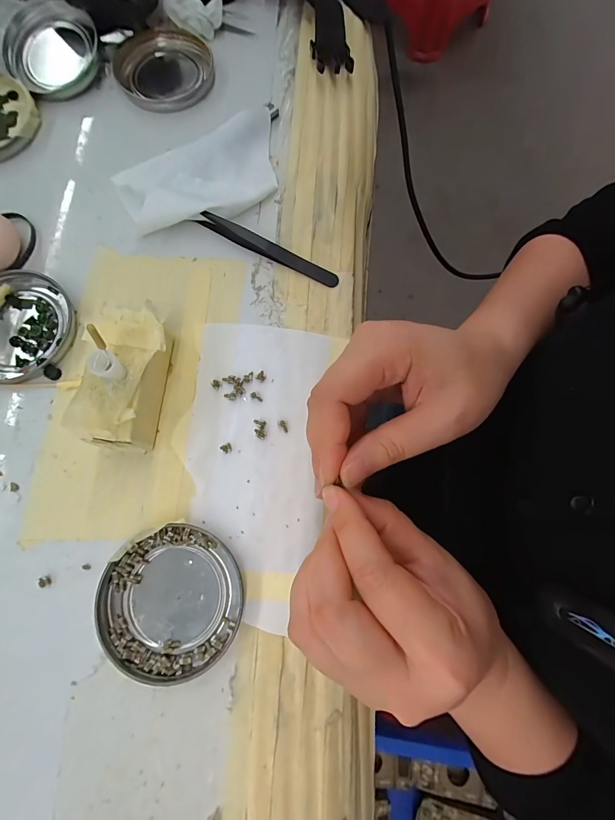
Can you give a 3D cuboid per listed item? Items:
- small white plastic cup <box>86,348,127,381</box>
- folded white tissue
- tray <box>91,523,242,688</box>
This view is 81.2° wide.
[{"bbox_3d":[-0.109,-0.023,0.195,0.011,0.020,0.012,0,77,-1],"label":"small white plastic cup"},{"bbox_3d":[-0.074,-0.175,0.266,0.127,0.013,0.080,-29,79,-7],"label":"folded white tissue"},{"bbox_3d":[-0.077,0.107,0.203,0.078,0.009,0.077,0,77,-1],"label":"tray"}]

